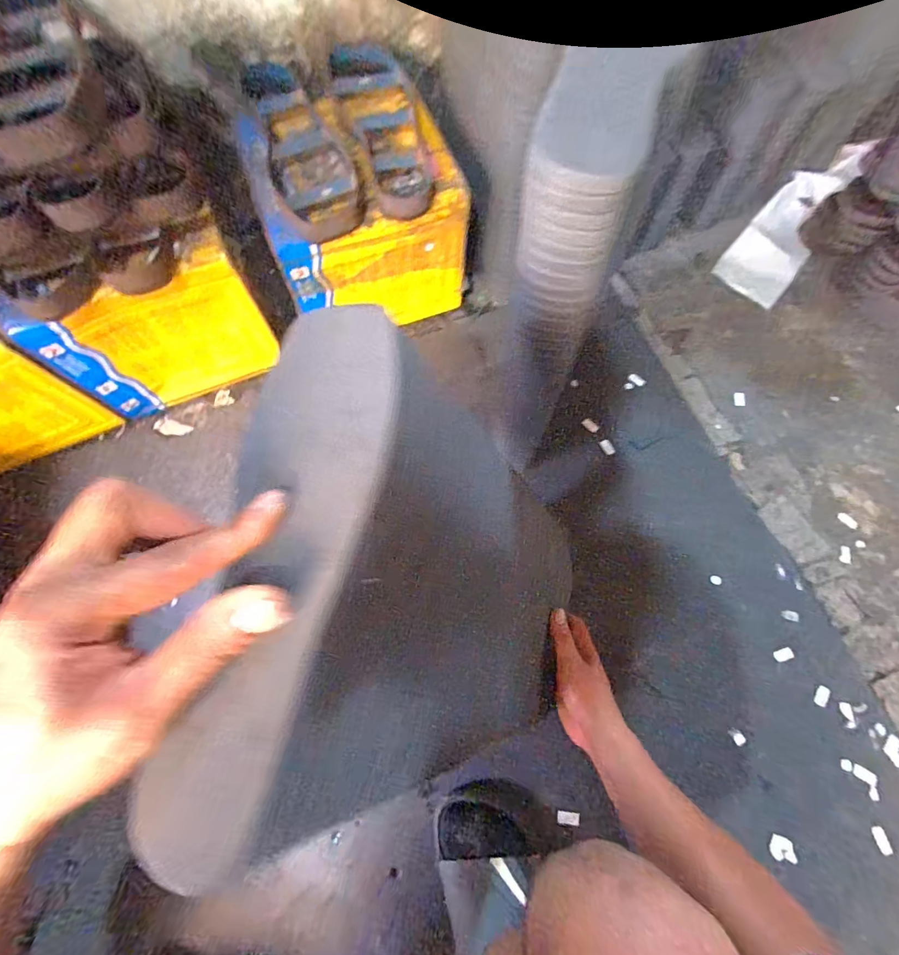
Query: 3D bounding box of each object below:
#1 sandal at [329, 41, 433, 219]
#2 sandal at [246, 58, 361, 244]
[{"bbox_3d":[-0.081,-0.446,0.560,0.091,0.032,0.233,-16,83,-6],"label":"sandal"},{"bbox_3d":[-0.184,-0.418,0.553,0.096,0.061,0.258,-17,69,-6],"label":"sandal"}]

